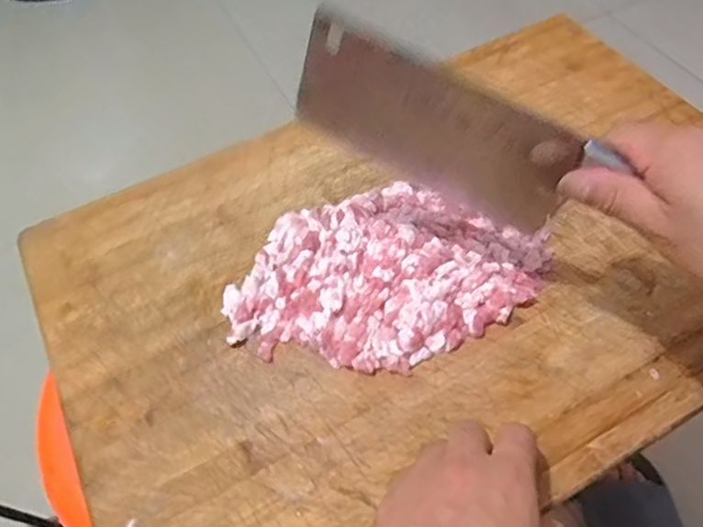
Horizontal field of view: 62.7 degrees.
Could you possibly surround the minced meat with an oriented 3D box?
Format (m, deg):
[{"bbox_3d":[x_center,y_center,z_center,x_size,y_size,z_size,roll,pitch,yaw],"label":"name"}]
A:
[{"bbox_3d":[0.026,0.006,0.442,0.236,0.017,0.149,-13,56,-6],"label":"minced meat"}]

